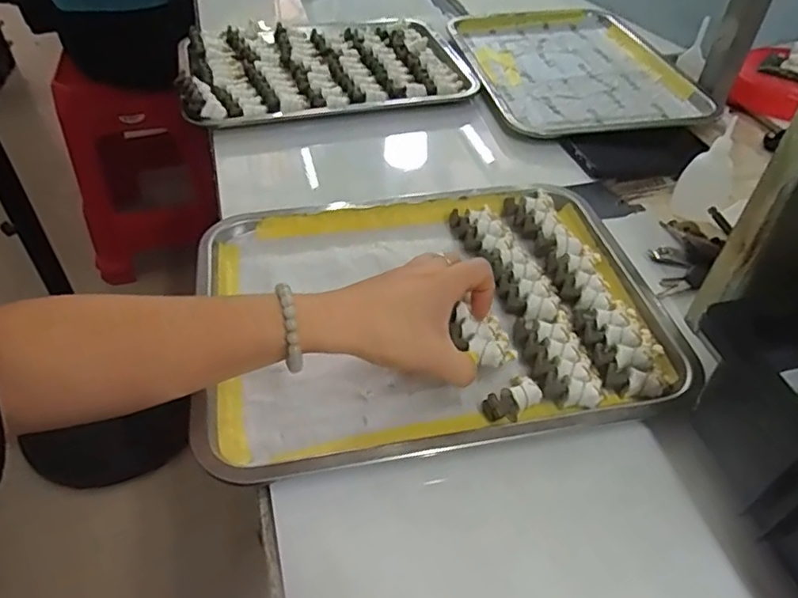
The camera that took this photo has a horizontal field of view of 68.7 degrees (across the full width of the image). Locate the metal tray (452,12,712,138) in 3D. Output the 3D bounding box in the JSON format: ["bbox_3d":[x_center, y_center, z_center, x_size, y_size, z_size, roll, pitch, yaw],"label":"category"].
[{"bbox_3d":[0.223,-0.313,0.774,0.264,0.020,0.355,-7,46,-6],"label":"metal tray"}]

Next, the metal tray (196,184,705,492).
[{"bbox_3d":[0.030,-0.001,0.457,0.352,0.041,0.266,-10,46,-9],"label":"metal tray"}]

